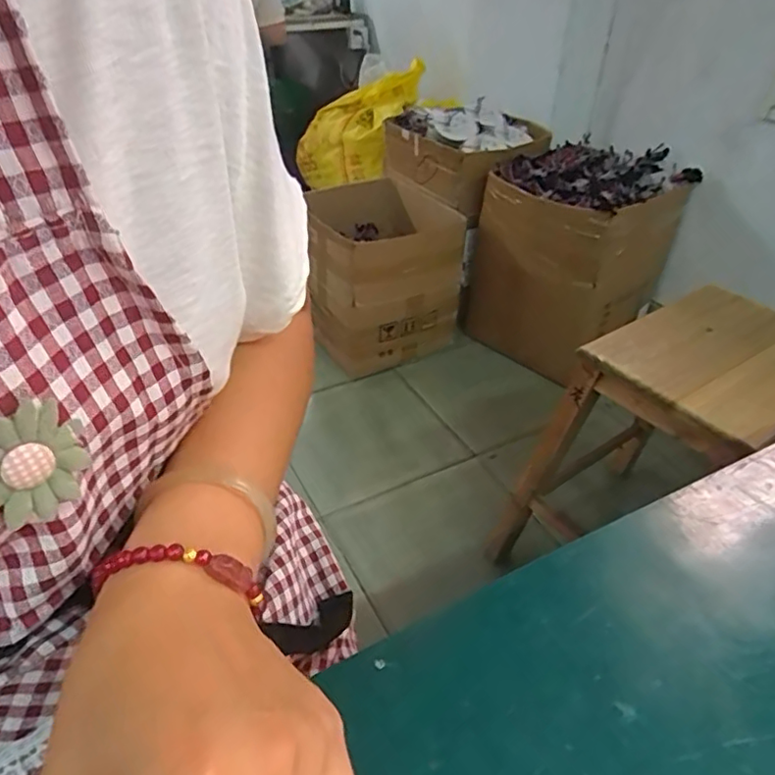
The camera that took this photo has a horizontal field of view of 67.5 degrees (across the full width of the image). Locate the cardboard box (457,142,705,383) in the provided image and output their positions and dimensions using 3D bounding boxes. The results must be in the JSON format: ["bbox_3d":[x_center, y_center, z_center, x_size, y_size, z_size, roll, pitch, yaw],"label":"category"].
[{"bbox_3d":[0.503,-0.328,1.591,0.402,0.505,0.432,-26,45,-31],"label":"cardboard box"}]

